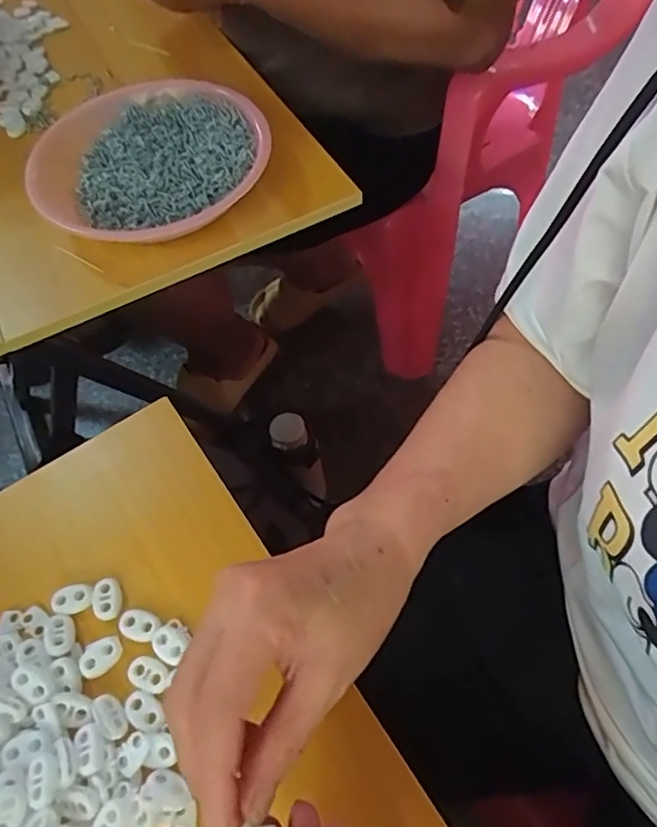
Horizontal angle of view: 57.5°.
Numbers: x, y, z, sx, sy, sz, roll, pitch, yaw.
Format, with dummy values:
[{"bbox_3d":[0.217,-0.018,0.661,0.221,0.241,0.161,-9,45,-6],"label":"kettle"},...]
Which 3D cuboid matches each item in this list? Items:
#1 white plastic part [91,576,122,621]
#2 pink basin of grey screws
[{"bbox_3d":[-0.121,0.101,0.327,0.016,0.005,0.022,-9,59,-1],"label":"white plastic part"},{"bbox_3d":[-0.140,-0.204,0.489,0.179,0.045,0.182,-11,59,-2],"label":"pink basin of grey screws"}]

